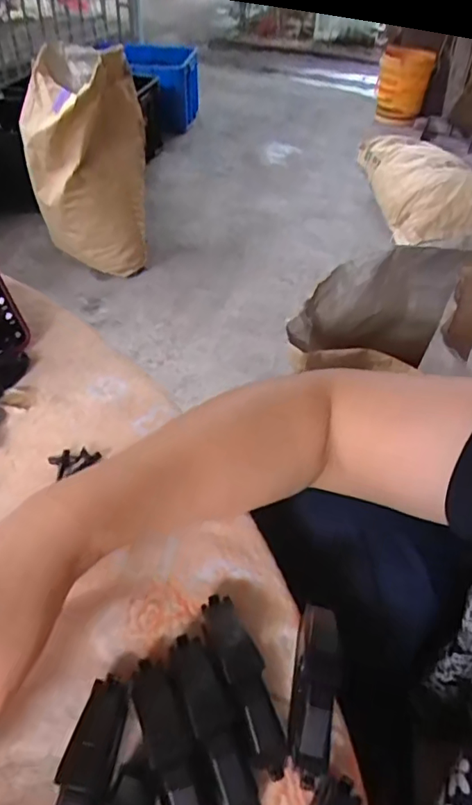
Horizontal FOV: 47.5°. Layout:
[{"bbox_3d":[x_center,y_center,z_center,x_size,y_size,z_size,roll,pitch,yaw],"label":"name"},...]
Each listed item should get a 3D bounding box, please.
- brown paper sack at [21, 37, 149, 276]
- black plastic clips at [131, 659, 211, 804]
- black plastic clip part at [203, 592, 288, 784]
[{"bbox_3d":[-0.379,-0.589,1.368,0.267,0.541,0.156,19,50,11],"label":"brown paper sack"},{"bbox_3d":[-0.028,0.150,0.230,0.019,0.020,0.079,-16,49,-19],"label":"black plastic clips"},{"bbox_3d":[0.003,0.129,0.254,0.018,0.022,0.081,-14,48,-17],"label":"black plastic clip part"}]

